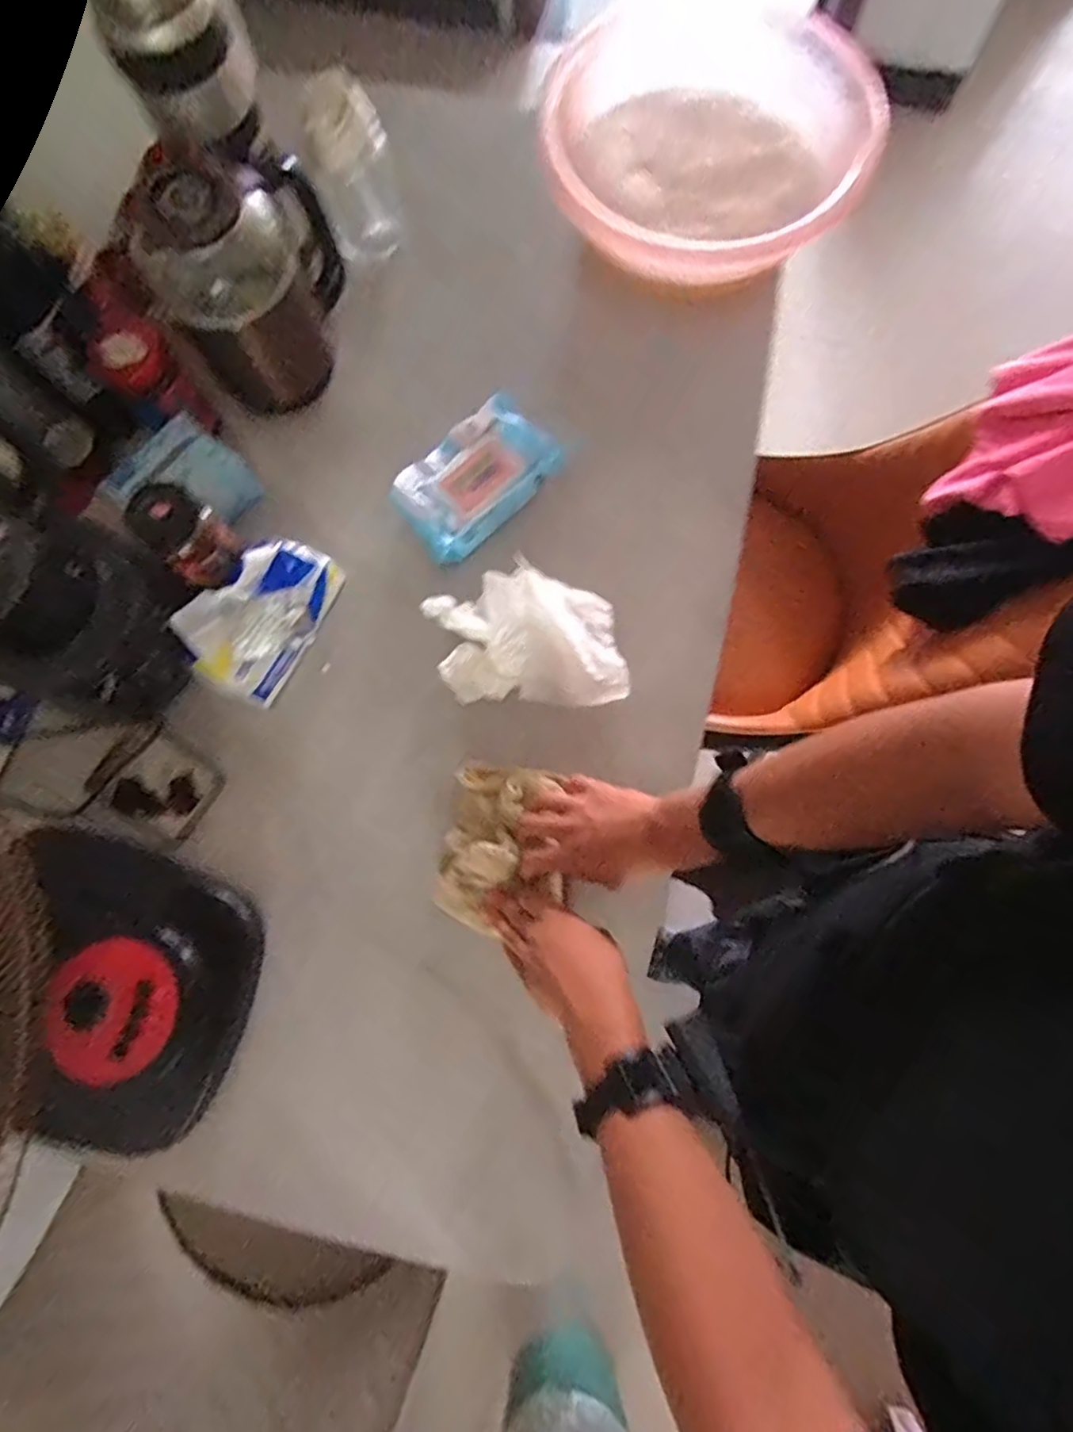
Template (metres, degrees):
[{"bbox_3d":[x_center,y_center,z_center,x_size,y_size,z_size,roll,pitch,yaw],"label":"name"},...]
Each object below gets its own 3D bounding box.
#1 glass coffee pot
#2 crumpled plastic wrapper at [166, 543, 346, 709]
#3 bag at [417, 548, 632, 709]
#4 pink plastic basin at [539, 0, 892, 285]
[{"bbox_3d":[-0.296,-0.455,0.652,0.113,0.213,0.171,10,79,3],"label":"glass coffee pot"},{"bbox_3d":[-0.270,-0.102,0.635,0.097,0.056,0.164,38,82,8],"label":"crumpled plastic wrapper"},{"bbox_3d":[-0.009,-0.082,0.644,0.199,0.057,0.129,2,79,1],"label":"bag"},{"bbox_3d":[0.190,-0.630,0.702,0.305,0.101,0.320,0,79,1],"label":"pink plastic basin"}]

